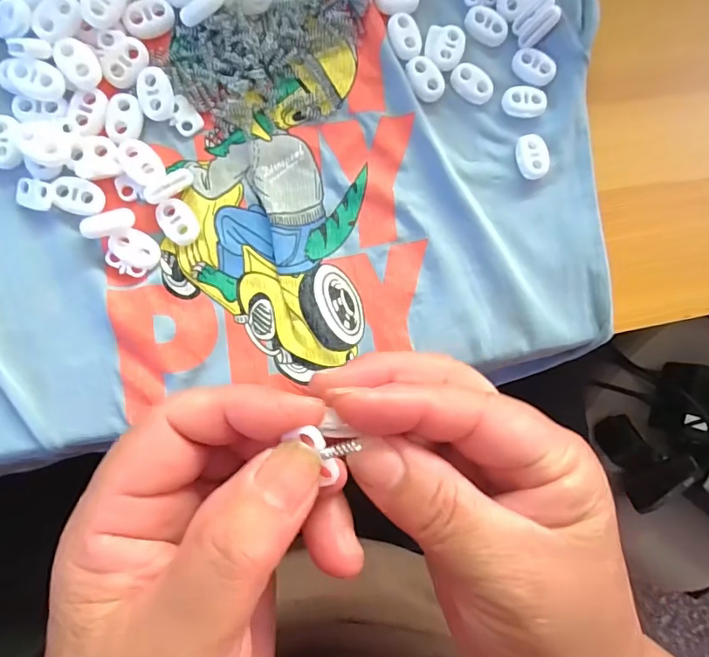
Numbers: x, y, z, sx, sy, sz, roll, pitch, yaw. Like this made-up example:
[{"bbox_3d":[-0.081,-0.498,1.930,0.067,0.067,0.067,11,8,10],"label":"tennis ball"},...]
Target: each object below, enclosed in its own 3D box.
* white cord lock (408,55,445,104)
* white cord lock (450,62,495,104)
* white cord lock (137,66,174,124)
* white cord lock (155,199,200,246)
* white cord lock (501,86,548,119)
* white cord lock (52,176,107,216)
[{"bbox_3d":[0.035,-0.122,0.238,0.022,0.004,0.015,45,82,-5],"label":"white cord lock"},{"bbox_3d":[0.059,-0.122,0.242,0.023,0.006,0.014,40,82,-6],"label":"white cord lock"},{"bbox_3d":[-0.088,-0.104,0.217,0.015,0.008,0.023,-10,89,-9],"label":"white cord lock"},{"bbox_3d":[-0.078,-0.048,0.217,0.016,0.004,0.022,-27,92,-9],"label":"white cord lock"},{"bbox_3d":[0.086,-0.114,0.244,0.022,0.004,0.016,-7,89,-9],"label":"white cord lock"},{"bbox_3d":[-0.120,-0.057,0.212,0.020,0.004,0.016,22,85,-8],"label":"white cord lock"}]

